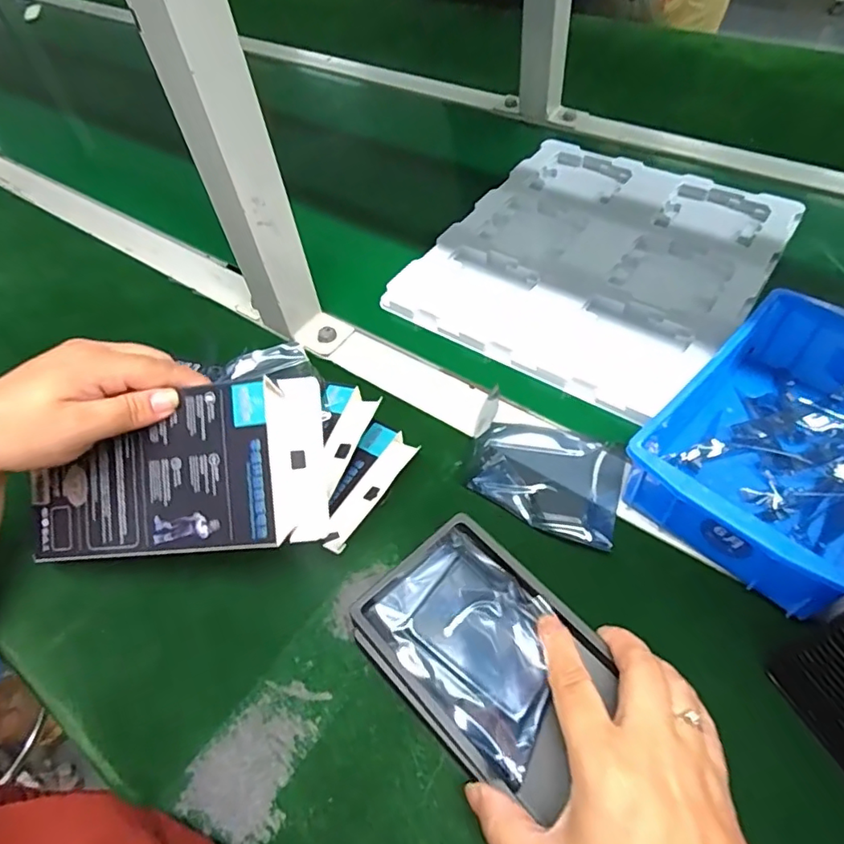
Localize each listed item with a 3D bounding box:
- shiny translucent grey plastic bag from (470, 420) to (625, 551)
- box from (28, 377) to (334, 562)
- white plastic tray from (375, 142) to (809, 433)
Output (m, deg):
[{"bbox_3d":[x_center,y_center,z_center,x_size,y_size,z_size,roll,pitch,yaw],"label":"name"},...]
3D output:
[{"bbox_3d":[0.086,0.035,0.387,0.103,0.005,0.082,15,57,17],"label":"shiny translucent grey plastic bag"},{"bbox_3d":[-0.148,0.032,0.330,0.181,0.027,0.092,-8,86,9],"label":"box"},{"bbox_3d":[0.163,-0.157,0.519,0.266,0.014,0.313,30,60,24],"label":"white plastic tray"}]

